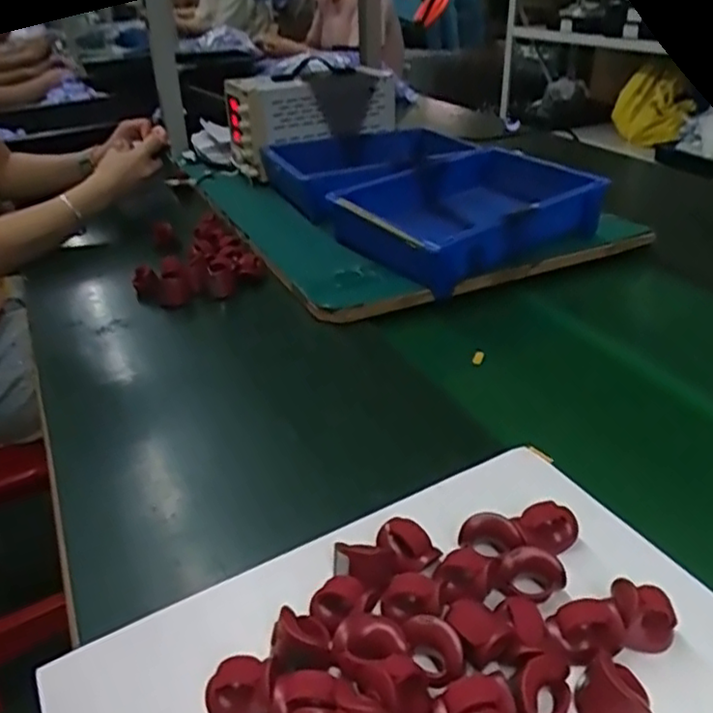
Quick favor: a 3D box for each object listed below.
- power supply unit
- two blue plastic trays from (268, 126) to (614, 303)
[{"bbox_3d":[-0.069,-0.385,1.101,0.257,0.143,0.106,-21,35,-27],"label":"power supply unit"},{"bbox_3d":[0.090,-0.232,0.932,0.324,0.073,0.467,-17,34,-23],"label":"two blue plastic trays"}]

